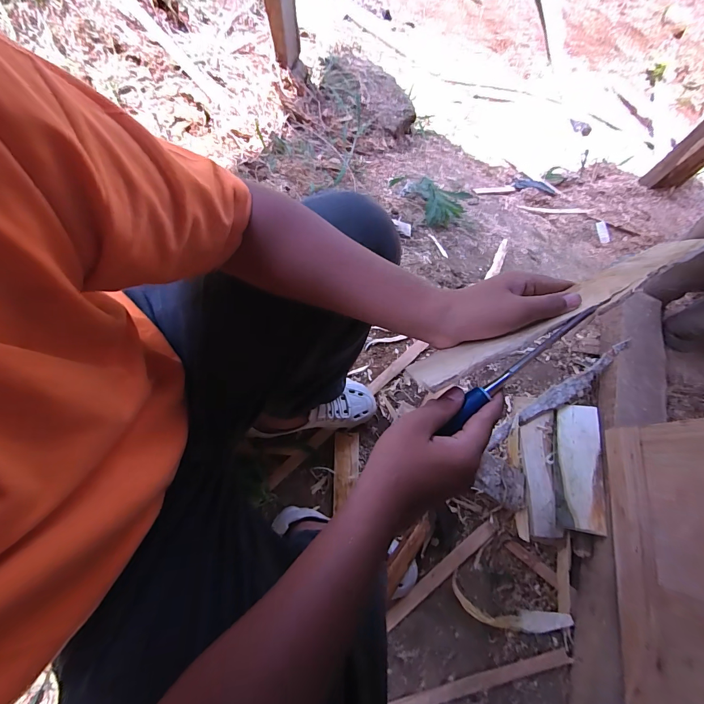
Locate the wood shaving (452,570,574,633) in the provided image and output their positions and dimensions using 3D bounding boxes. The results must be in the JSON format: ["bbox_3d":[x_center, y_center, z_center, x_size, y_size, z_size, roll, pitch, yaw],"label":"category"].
[{"bbox_3d":[0.299,0.492,0.657,0.236,0.014,0.062,20,74,6],"label":"wood shaving"}]

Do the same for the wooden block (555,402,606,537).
[{"bbox_3d":[0.480,0.236,0.737,0.084,0.030,0.263,17,60,5],"label":"wooden block"}]

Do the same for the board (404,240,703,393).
[{"bbox_3d":[0.204,-0.041,0.336,0.317,0.069,0.006,-25,111,-3],"label":"board"}]

